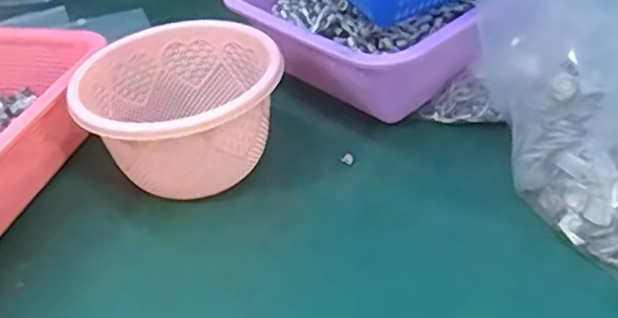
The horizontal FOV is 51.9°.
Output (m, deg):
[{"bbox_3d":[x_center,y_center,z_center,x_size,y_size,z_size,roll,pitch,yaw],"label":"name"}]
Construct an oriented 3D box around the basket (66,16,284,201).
[{"bbox_3d":[-0.090,-0.031,0.483,0.134,0.087,0.139,-5,38,4],"label":"basket"}]

